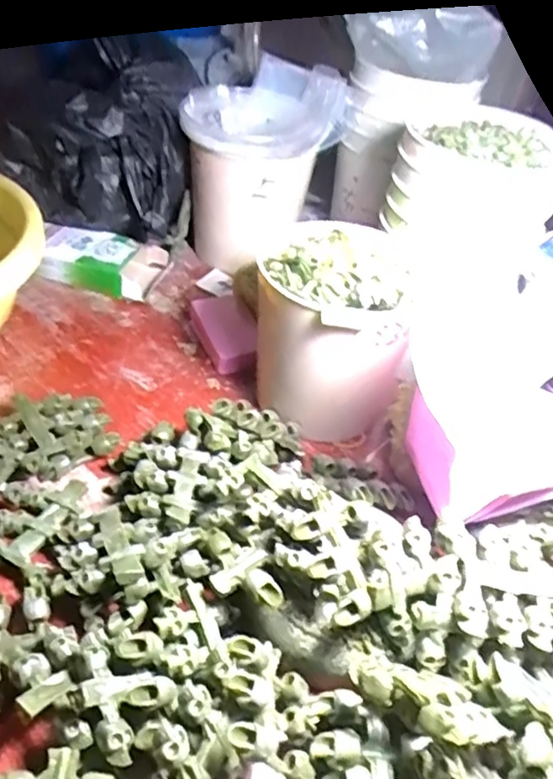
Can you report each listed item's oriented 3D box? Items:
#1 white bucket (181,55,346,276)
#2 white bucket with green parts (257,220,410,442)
[{"bbox_3d":[-0.020,-0.211,0.590,0.126,0.149,0.126,4,42,-4],"label":"white bucket"},{"bbox_3d":[0.035,-0.038,0.441,0.102,0.123,0.106,4,41,-6],"label":"white bucket with green parts"}]

